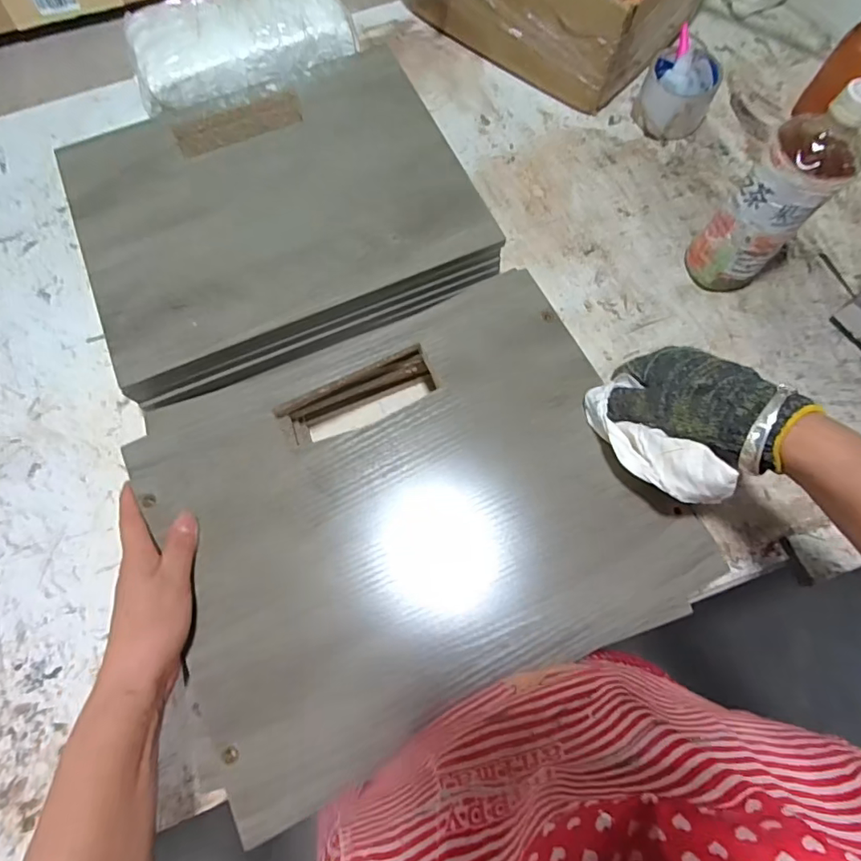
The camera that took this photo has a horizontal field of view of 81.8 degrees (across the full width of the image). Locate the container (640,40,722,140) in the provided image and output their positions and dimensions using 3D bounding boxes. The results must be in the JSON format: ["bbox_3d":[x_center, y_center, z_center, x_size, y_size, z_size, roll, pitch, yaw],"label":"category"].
[{"bbox_3d":[0.299,-0.409,0.602,0.083,0.058,0.096,24,73,8],"label":"container"}]

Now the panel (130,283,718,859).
[{"bbox_3d":[-0.014,0.060,0.388,0.371,0.016,0.295,-24,72,-8],"label":"panel"}]

